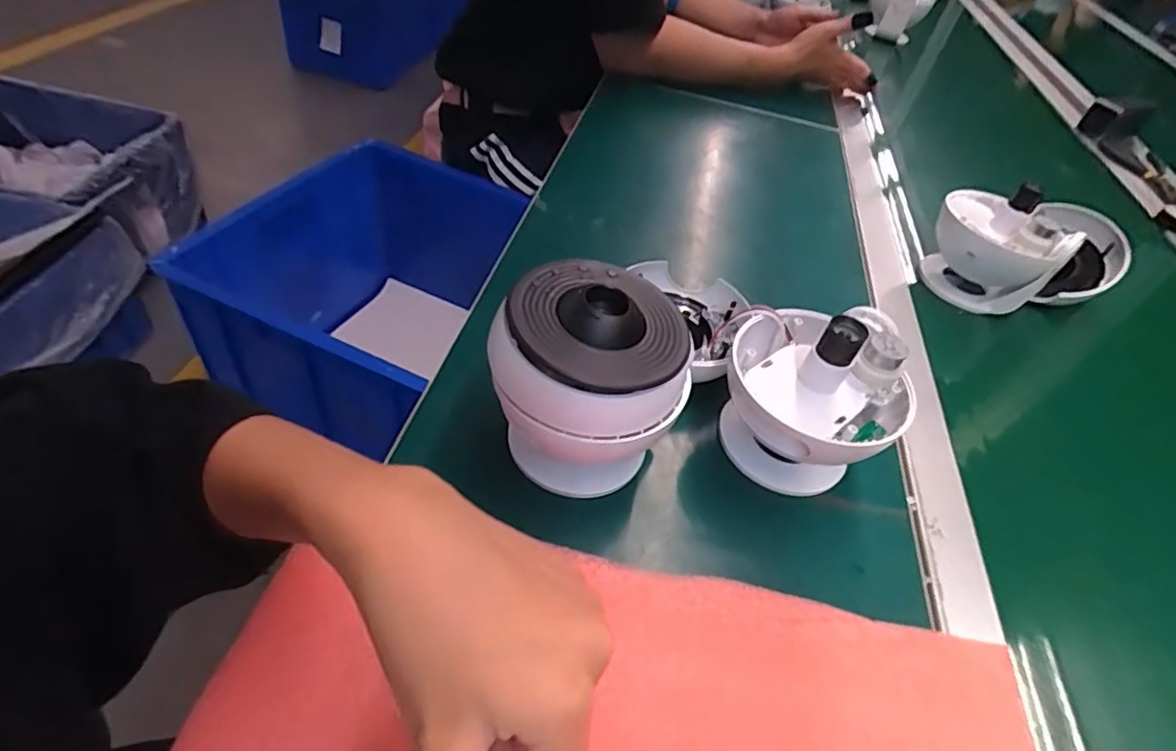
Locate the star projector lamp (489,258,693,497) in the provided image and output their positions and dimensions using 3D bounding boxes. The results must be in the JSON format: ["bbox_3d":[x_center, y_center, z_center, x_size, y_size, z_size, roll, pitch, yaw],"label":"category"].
[{"bbox_3d":[0.002,0.014,0.377,0.101,0.131,0.104,29,49,22],"label":"star projector lamp"}]

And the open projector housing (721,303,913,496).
[{"bbox_3d":[0.150,0.016,0.418,0.115,0.112,0.115,32,50,23],"label":"open projector housing"}]

